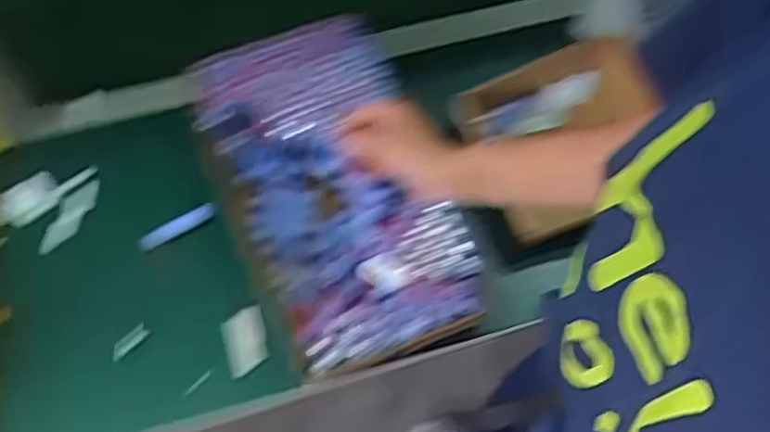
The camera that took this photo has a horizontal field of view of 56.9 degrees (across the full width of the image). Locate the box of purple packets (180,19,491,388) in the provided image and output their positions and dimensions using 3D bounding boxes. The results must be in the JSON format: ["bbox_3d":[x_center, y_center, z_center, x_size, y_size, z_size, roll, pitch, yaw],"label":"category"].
[{"bbox_3d":[-0.062,-0.034,0.848,0.229,0.075,0.418,-22,68,-12],"label":"box of purple packets"}]

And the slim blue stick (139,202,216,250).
[{"bbox_3d":[-0.249,0.012,0.848,0.102,0.014,0.017,-28,70,2],"label":"slim blue stick"}]

